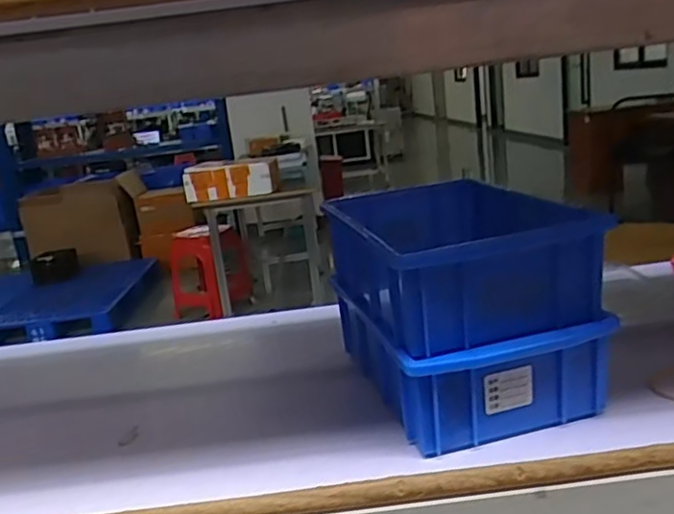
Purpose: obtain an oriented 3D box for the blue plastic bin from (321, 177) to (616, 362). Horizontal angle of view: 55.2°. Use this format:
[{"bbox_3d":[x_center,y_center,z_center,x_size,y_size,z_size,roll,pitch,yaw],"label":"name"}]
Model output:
[{"bbox_3d":[0.074,-0.003,0.442,0.125,0.063,0.184,-10,15,-14],"label":"blue plastic bin"}]

